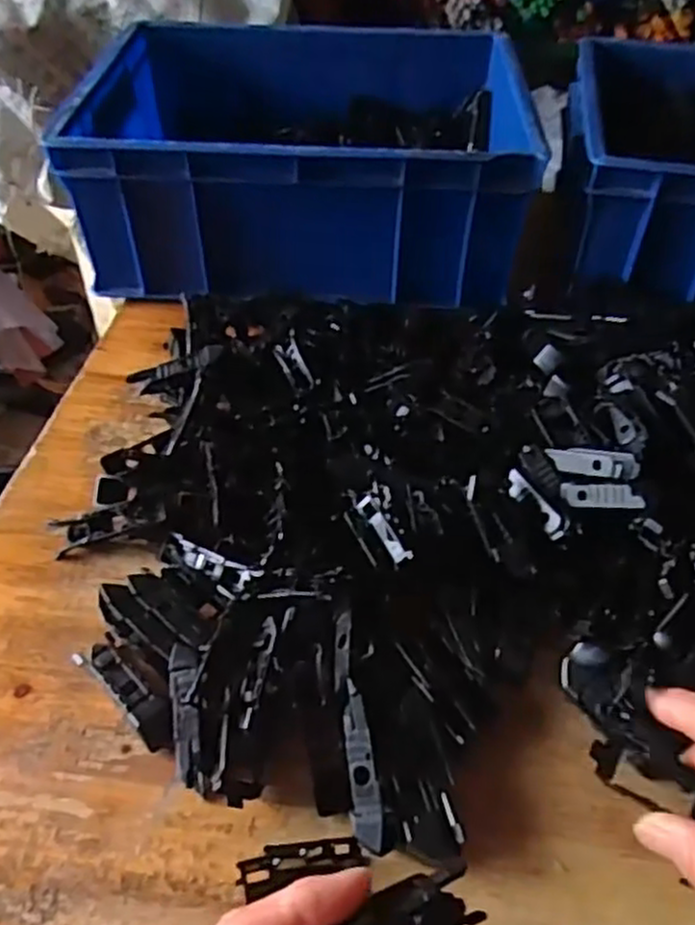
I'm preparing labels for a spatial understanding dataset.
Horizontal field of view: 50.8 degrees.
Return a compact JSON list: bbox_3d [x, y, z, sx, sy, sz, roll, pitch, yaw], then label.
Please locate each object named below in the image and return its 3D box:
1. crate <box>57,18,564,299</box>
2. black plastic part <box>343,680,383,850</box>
[{"bbox_3d":[-0.032,-0.260,0.610,0.330,0.113,0.269,3,46,2],"label":"crate"},{"bbox_3d":[0.006,0.126,0.305,0.012,0.004,0.064,-5,66,-6],"label":"black plastic part"}]

